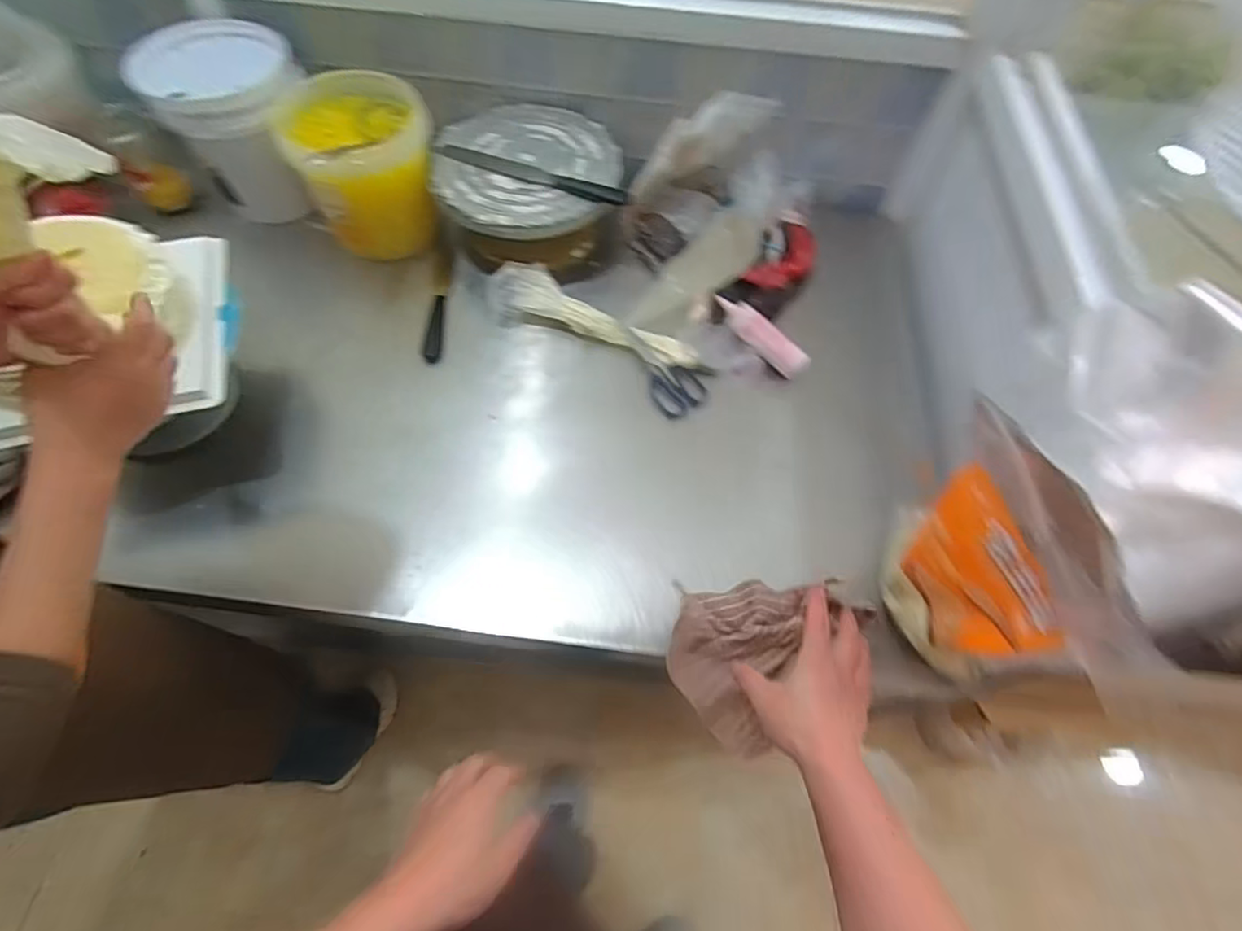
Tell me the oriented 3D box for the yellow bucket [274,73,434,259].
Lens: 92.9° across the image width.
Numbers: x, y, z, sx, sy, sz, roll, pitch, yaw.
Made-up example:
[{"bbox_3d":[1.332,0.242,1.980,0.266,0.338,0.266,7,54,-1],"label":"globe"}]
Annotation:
[{"bbox_3d":[-0.383,-0.454,0.921,0.179,0.196,0.192,1,62,-2],"label":"yellow bucket"}]

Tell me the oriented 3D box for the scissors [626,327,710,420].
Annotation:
[{"bbox_3d":[0.056,-0.140,0.864,0.072,0.010,0.155,-32,67,-18],"label":"scissors"}]

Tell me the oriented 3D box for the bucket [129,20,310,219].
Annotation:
[{"bbox_3d":[-0.589,-0.528,0.938,0.203,0.223,0.206,1,62,-2],"label":"bucket"}]

